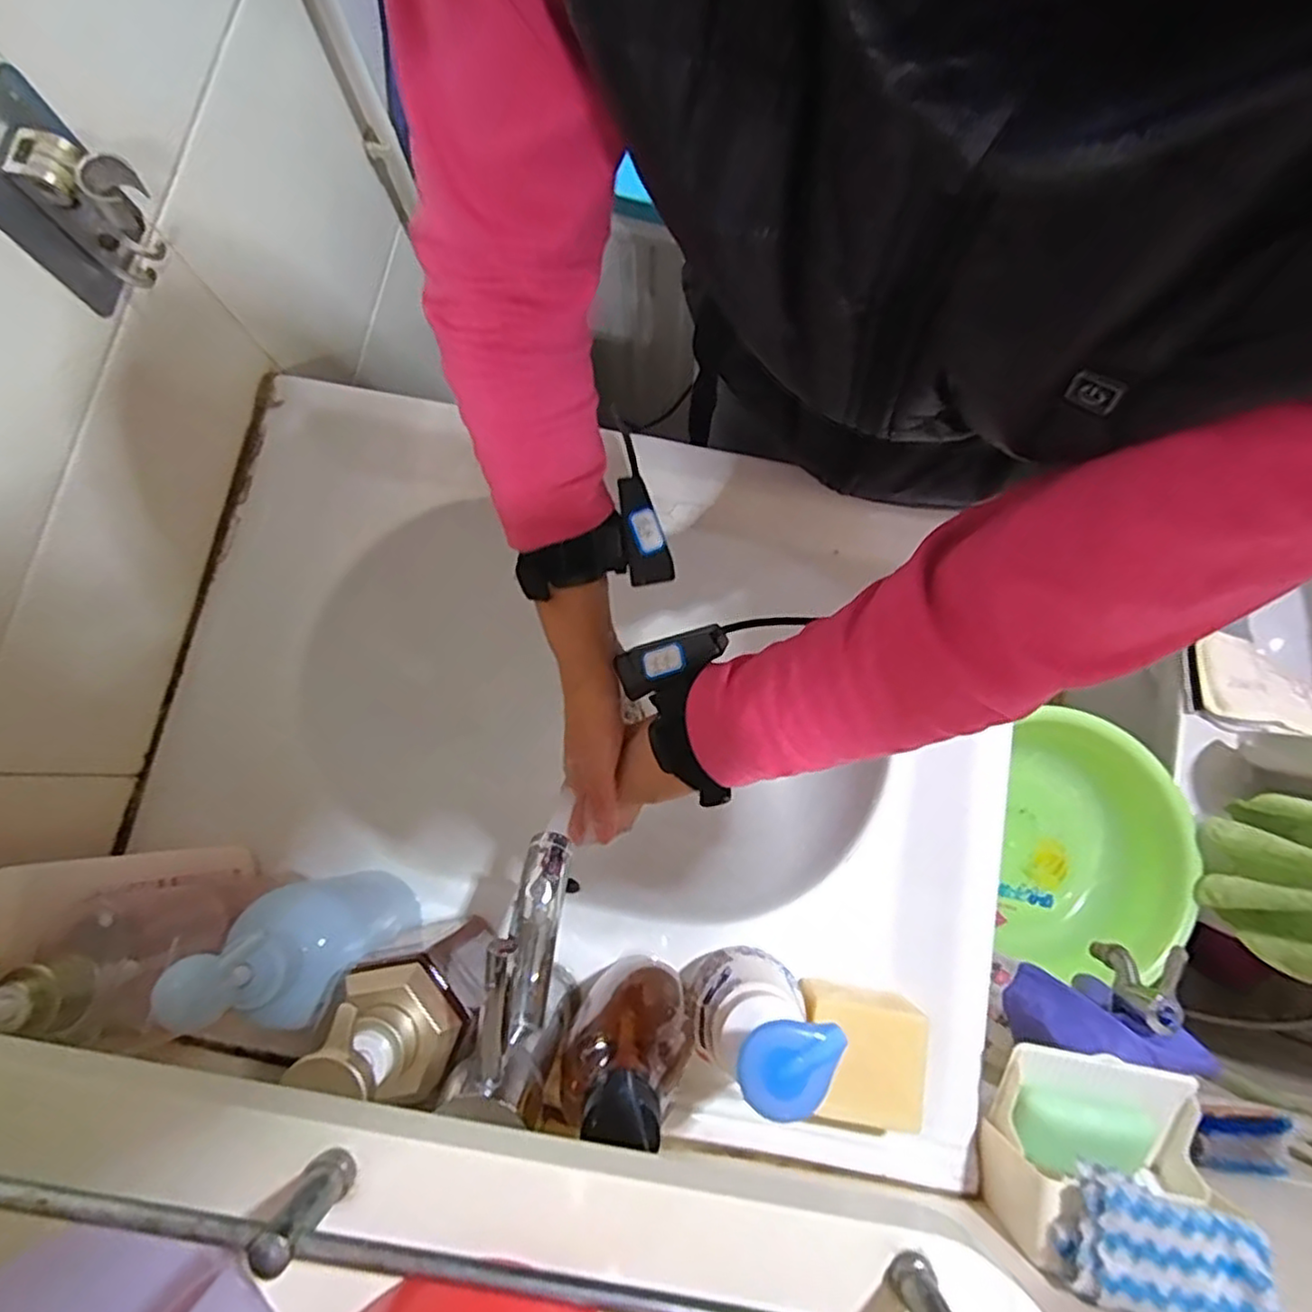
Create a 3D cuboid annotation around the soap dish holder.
[{"bbox_3d":[0.274,0.300,0.417,0.117,0.065,0.103,14,80,2],"label":"soap dish holder"}]

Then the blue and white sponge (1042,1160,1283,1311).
[{"bbox_3d":[0.263,0.308,0.362,0.094,0.034,0.058,9,80,1],"label":"blue and white sponge"}]

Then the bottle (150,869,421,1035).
[{"bbox_3d":[-0.198,0.158,0.394,0.048,0.195,0.068,-43,83,-8],"label":"bottle"}]

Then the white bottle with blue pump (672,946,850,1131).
[{"bbox_3d":[0.059,0.213,0.410,0.067,0.151,0.062,-41,83,-7],"label":"white bottle with blue pump"}]

